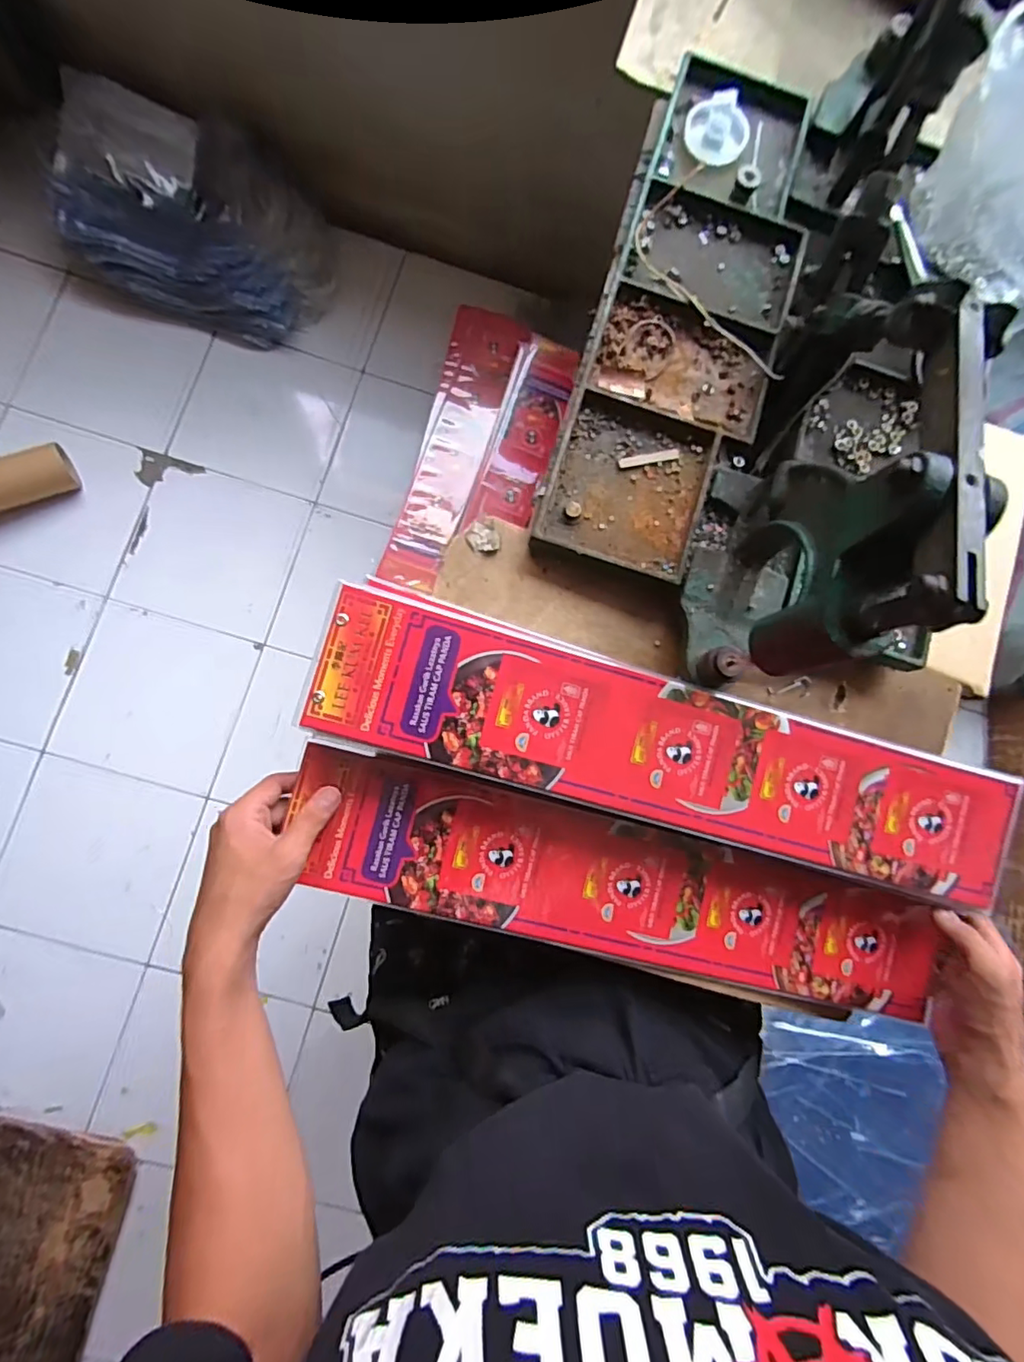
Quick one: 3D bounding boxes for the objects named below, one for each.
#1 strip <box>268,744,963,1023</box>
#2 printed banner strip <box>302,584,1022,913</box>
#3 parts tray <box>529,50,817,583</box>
[{"bbox_3d":[0.100,0.182,0.476,0.564,0.007,0.107,17,84,-6],"label":"strip"},{"bbox_3d":[0.131,0.056,0.439,0.556,0.010,0.111,16,86,-6],"label":"printed banner strip"},{"bbox_3d":[0.158,-0.337,0.507,0.164,0.026,0.506,16,82,-4],"label":"parts tray"}]

